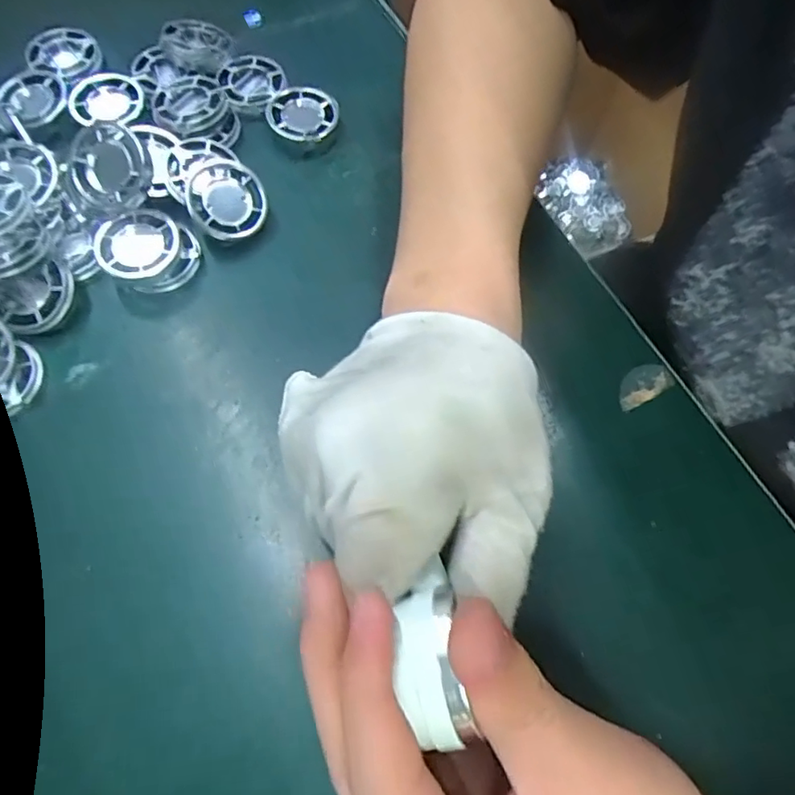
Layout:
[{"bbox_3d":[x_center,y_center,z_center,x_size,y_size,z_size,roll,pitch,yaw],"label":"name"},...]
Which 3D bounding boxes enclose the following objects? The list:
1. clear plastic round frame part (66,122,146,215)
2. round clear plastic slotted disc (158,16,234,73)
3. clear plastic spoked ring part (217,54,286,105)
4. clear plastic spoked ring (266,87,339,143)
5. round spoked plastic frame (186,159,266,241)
[{"bbox_3d":[-0.138,-0.108,0.277,0.037,0.011,0.039,1,103,3],"label":"clear plastic round frame part"},{"bbox_3d":[-0.112,-0.202,0.336,0.038,0.009,0.038,1,69,-1],"label":"round clear plastic slotted disc"},{"bbox_3d":[-0.082,-0.179,0.336,0.036,0.006,0.036,1,69,-1],"label":"clear plastic spoked ring part"},{"bbox_3d":[-0.052,-0.156,0.327,0.038,0.009,0.033,-17,70,-8],"label":"clear plastic spoked ring"},{"bbox_3d":[-0.086,-0.099,0.297,0.036,0.011,0.040,-19,88,-18],"label":"round spoked plastic frame"}]

